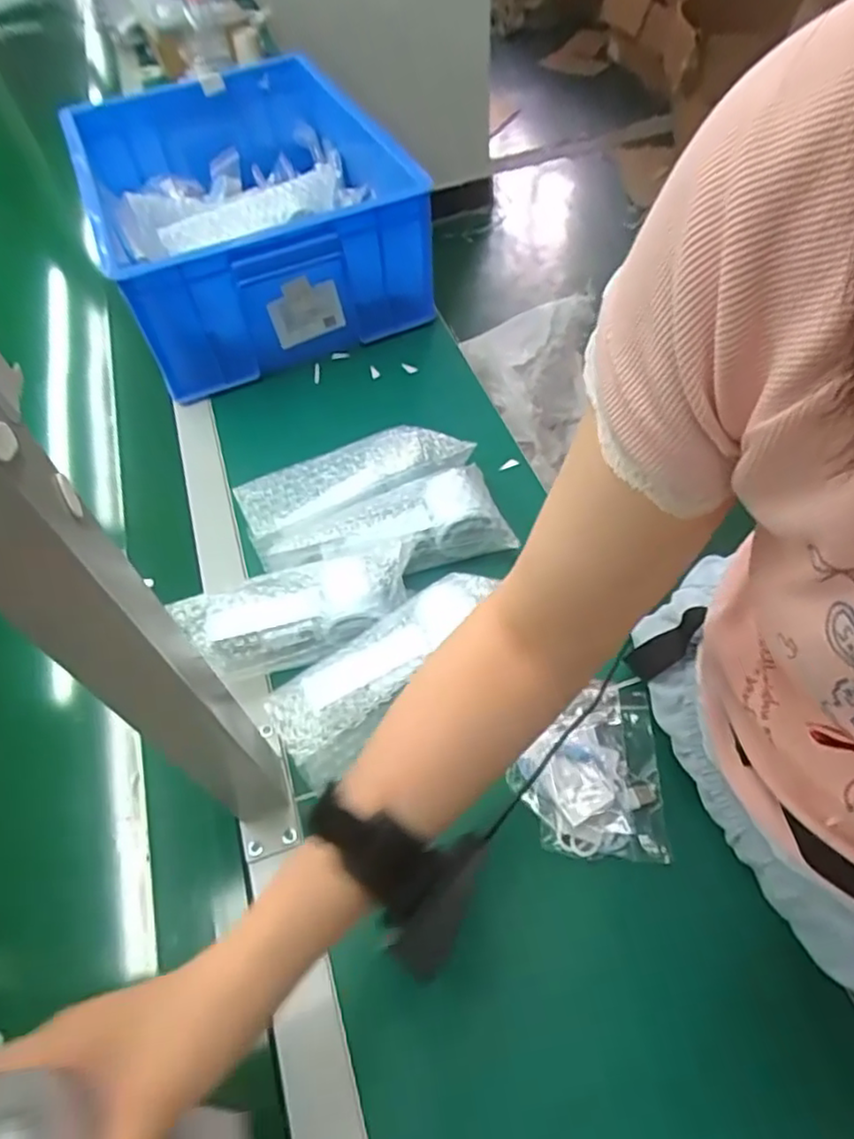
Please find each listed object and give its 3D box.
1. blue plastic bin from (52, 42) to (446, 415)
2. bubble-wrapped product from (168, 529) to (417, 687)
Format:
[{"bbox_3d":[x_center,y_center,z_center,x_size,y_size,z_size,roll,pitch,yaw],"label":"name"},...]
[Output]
[{"bbox_3d":[-0.221,-0.451,0.842,0.342,0.172,0.439,-22,56,-11],"label":"blue plastic bin"},{"bbox_3d":[-0.103,0.029,0.529,0.188,0.046,0.076,-21,56,-10],"label":"bubble-wrapped product"}]

